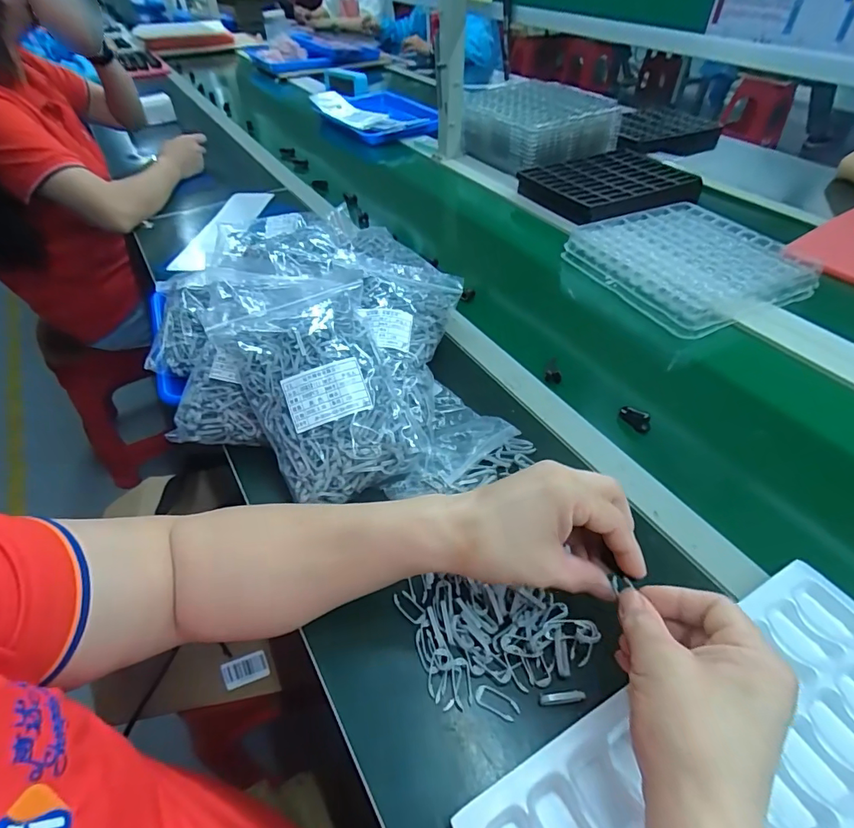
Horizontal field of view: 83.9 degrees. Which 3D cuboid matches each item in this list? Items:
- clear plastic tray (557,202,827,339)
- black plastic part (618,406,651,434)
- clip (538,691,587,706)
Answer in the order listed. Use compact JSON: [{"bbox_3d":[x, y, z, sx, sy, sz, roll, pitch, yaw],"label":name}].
[{"bbox_3d":[0.388,-0.230,0.714,0.249,0.045,0.266,-19,49,-17],"label":"clear plastic tray"},{"bbox_3d":[0.225,0.004,0.515,0.011,0.022,0.037,-26,51,-23],"label":"black plastic part"},{"bbox_3d":[0.093,0.194,0.325,0.031,0.006,0.007,-1,46,-1],"label":"clip"}]

